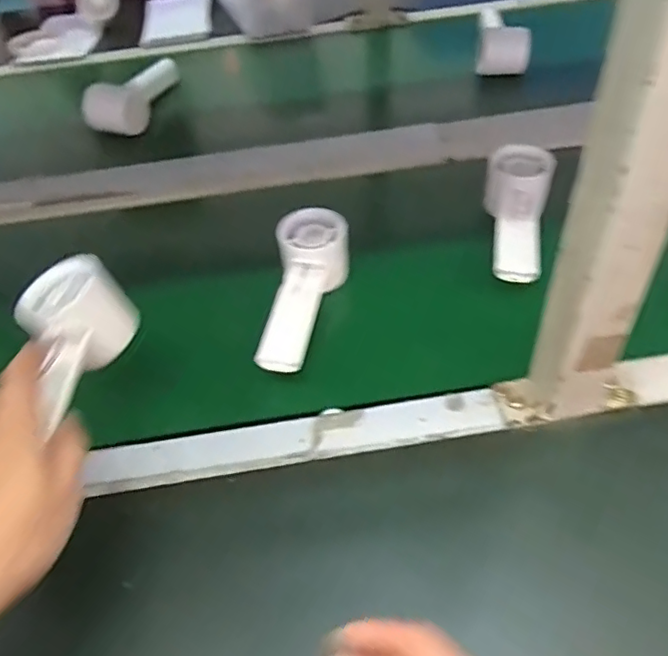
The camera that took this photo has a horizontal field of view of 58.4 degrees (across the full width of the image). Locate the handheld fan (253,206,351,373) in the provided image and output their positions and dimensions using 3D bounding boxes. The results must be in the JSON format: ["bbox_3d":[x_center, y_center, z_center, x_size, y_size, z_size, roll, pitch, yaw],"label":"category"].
[{"bbox_3d":[-0.022,-0.031,0.502,0.059,0.055,0.150,2,50,6],"label":"handheld fan"}]

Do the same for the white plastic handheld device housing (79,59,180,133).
[{"bbox_3d":[-0.268,-0.306,0.800,0.061,0.076,0.174,6,51,9],"label":"white plastic handheld device housing"}]

